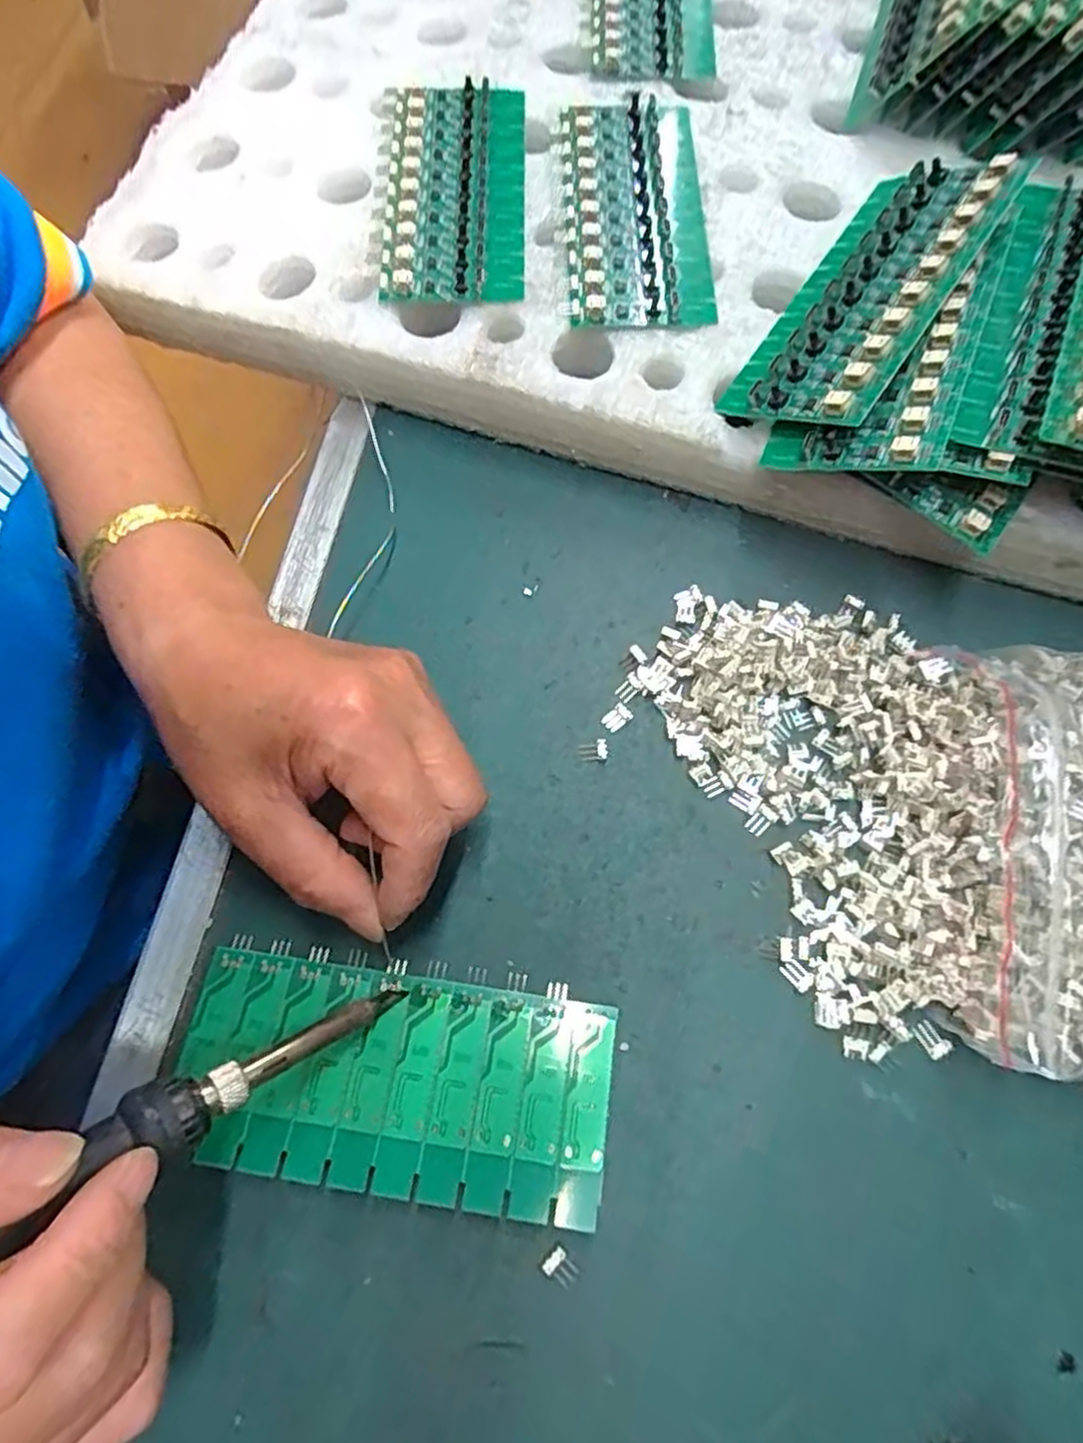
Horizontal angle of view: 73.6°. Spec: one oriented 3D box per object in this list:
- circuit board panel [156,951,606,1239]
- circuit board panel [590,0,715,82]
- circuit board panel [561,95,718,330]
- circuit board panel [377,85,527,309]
[{"bbox_3d":[-0.049,0.117,0.235,0.138,0.012,0.067,10,70,5],"label":"circuit board panel"},{"bbox_3d":[0.059,-0.388,0.381,0.066,0.013,0.136,0,69,2],"label":"circuit board panel"},{"bbox_3d":[0.042,-0.232,0.327,0.061,0.010,0.135,-1,69,1],"label":"circuit board panel"},{"bbox_3d":[-0.039,-0.248,0.333,0.061,0.009,0.136,-1,69,1],"label":"circuit board panel"}]

